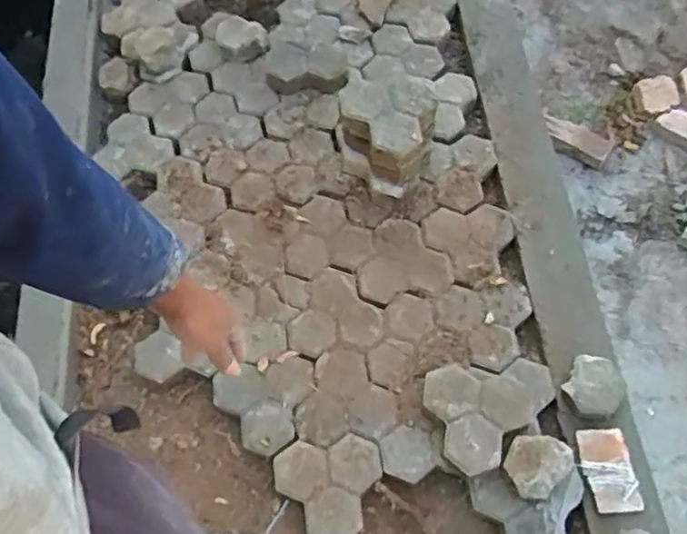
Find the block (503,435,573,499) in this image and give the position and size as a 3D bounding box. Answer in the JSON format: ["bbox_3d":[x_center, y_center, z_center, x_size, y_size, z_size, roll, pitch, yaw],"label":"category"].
[{"bbox_3d":[0.342,0.351,1.179,0.109,0.068,0.116,34,72,17],"label":"block"}]

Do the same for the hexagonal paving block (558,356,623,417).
[{"bbox_3d":[0.462,0.225,1.240,0.098,0.080,0.102,25,69,14],"label":"hexagonal paving block"}]

